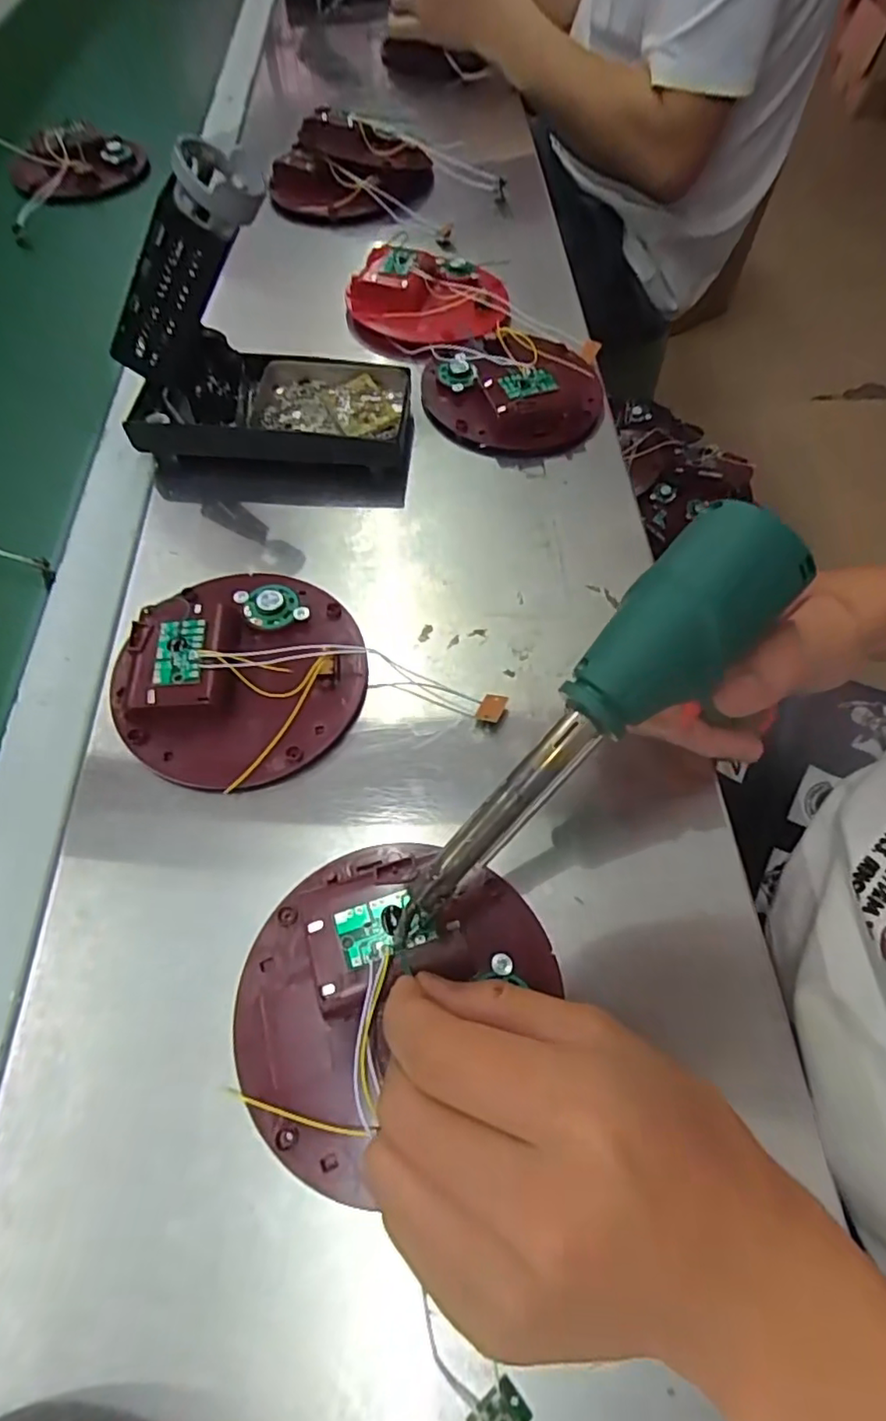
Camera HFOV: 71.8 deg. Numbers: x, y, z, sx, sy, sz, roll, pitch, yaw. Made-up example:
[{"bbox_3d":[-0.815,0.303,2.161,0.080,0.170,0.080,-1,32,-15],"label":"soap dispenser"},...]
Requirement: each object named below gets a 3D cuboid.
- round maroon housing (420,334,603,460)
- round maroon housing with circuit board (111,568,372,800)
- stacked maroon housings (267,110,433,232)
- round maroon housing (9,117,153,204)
[{"bbox_3d":[0.048,-0.221,0.412,0.118,0.029,0.113,-1,61,-1],"label":"round maroon housing"},{"bbox_3d":[-0.097,-0.021,0.296,0.110,0.022,0.120,0,61,0],"label":"round maroon housing with circuit board"},{"bbox_3d":[-0.083,-0.493,0.550,0.151,0.040,0.133,-11,61,-7],"label":"stacked maroon housings"},{"bbox_3d":[-0.329,-0.497,0.557,0.109,0.034,0.103,0,61,0],"label":"round maroon housing"}]

